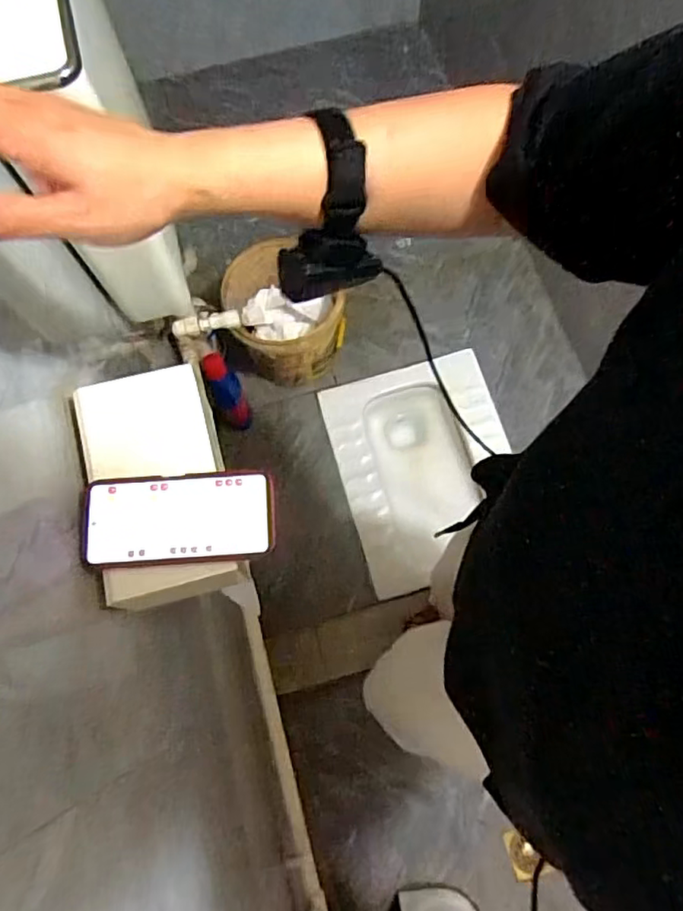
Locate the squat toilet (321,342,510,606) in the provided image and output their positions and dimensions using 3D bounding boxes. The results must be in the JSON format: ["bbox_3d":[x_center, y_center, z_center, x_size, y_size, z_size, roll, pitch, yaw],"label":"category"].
[{"bbox_3d":[0.203,0.039,1.439,0.399,0.160,0.512,-15,73,-4],"label":"squat toilet"}]

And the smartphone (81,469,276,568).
[{"bbox_3d":[-0.144,0.056,0.521,0.166,0.016,0.078,-4,73,0],"label":"smartphone"}]

